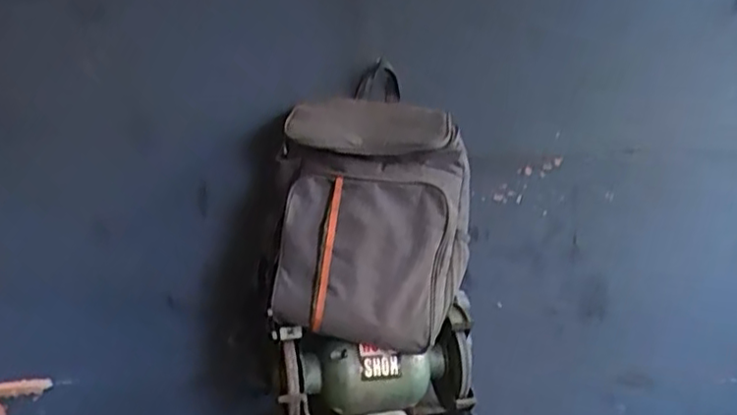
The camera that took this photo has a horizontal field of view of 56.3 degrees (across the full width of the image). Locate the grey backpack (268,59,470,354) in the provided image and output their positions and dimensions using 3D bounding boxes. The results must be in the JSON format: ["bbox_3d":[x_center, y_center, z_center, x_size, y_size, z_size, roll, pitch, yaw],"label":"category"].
[{"bbox_3d":[-0.001,0.017,1.069,0.295,0.342,0.194,-3,8,0],"label":"grey backpack"}]

